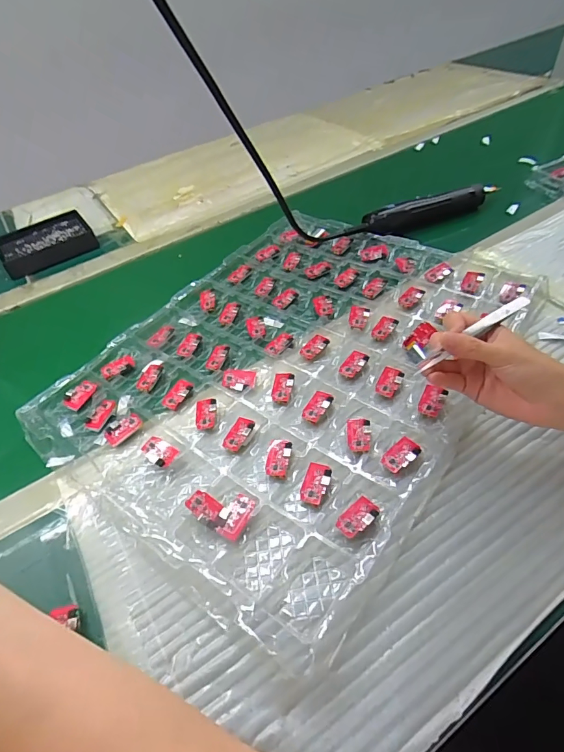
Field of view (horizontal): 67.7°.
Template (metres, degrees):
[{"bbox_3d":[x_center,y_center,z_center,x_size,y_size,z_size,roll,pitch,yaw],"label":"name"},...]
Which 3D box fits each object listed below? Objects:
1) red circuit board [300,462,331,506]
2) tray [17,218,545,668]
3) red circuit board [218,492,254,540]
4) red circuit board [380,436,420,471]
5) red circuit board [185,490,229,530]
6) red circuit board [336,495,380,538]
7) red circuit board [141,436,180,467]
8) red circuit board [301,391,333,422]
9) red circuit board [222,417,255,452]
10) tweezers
[{"bbox_3d":[0.030,0.092,0.361,0.022,0.006,0.036,8,62,24],"label":"red circuit board"},{"bbox_3d":[0.008,-0.031,0.470,0.373,0.021,0.483,28,57,29],"label":"tray"},{"bbox_3d":[-0.036,0.116,0.347,0.019,0.010,0.038,13,51,18],"label":"red circuit board"},{"bbox_3d":[0.106,0.069,0.368,0.035,0.011,0.021,-35,53,-23],"label":"red circuit board"},{"bbox_3d":[-0.062,0.111,0.348,0.035,0.010,0.020,26,56,27],"label":"red circuit board"},{"bbox_3d":[0.060,0.113,0.336,0.035,0.010,0.022,-34,52,-22],"label":"red circuit board"},{"bbox_3d":[-0.115,0.071,0.390,0.031,0.011,0.023,25,55,27],"label":"red circuit board"},{"bbox_3d":[0.035,0.030,0.412,0.021,0.005,0.034,16,55,34],"label":"red circuit board"},{"bbox_3d":[-0.042,0.054,0.398,0.021,0.010,0.033,24,55,26],"label":"red circuit board"},{"bbox_3d":[0.163,-0.036,0.353,0.123,0.014,0.010,-32,51,-12],"label":"tweezers"}]

